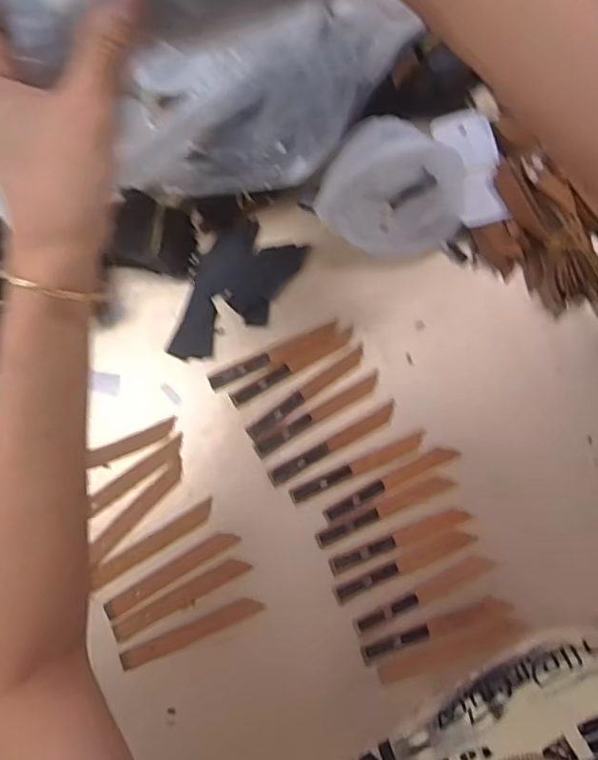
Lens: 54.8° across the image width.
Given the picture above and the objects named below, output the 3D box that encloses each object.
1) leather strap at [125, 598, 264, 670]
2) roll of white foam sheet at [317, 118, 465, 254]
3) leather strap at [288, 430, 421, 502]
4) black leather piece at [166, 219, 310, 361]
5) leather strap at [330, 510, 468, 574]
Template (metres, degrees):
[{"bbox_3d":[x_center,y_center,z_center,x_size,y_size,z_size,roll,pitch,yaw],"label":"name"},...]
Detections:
[{"bbox_3d":[-0.090,0.211,0.483,0.120,0.004,0.017,-23,83,-6],"label":"leather strap"},{"bbox_3d":[0.083,-0.161,0.503,0.118,0.070,0.093,26,82,6],"label":"roll of white foam sheet"},{"bbox_3d":[0.052,0.076,0.499,0.125,0.004,0.015,-25,80,-2],"label":"leather strap"},{"bbox_3d":[-0.059,-0.076,0.529,0.083,0.004,0.139,25,82,6],"label":"black leather piece"},{"bbox_3d":[0.085,0.136,0.486,0.122,0.004,0.015,-21,80,-1],"label":"leather strap"}]

